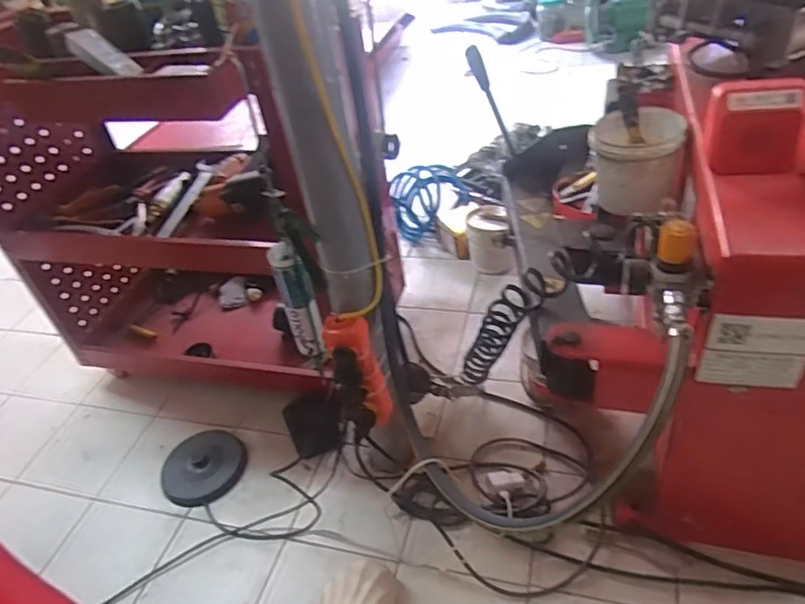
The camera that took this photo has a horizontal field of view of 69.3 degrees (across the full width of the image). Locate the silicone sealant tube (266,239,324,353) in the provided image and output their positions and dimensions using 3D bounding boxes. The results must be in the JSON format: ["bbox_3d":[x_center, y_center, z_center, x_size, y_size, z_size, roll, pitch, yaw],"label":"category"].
[{"bbox_3d":[-0.163,0.009,0.928,0.052,0.210,0.059,-16,39,-8],"label":"silicone sealant tube"}]

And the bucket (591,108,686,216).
[{"bbox_3d":[0.351,-0.213,0.884,0.124,0.104,0.148,6,42,19],"label":"bucket"}]

